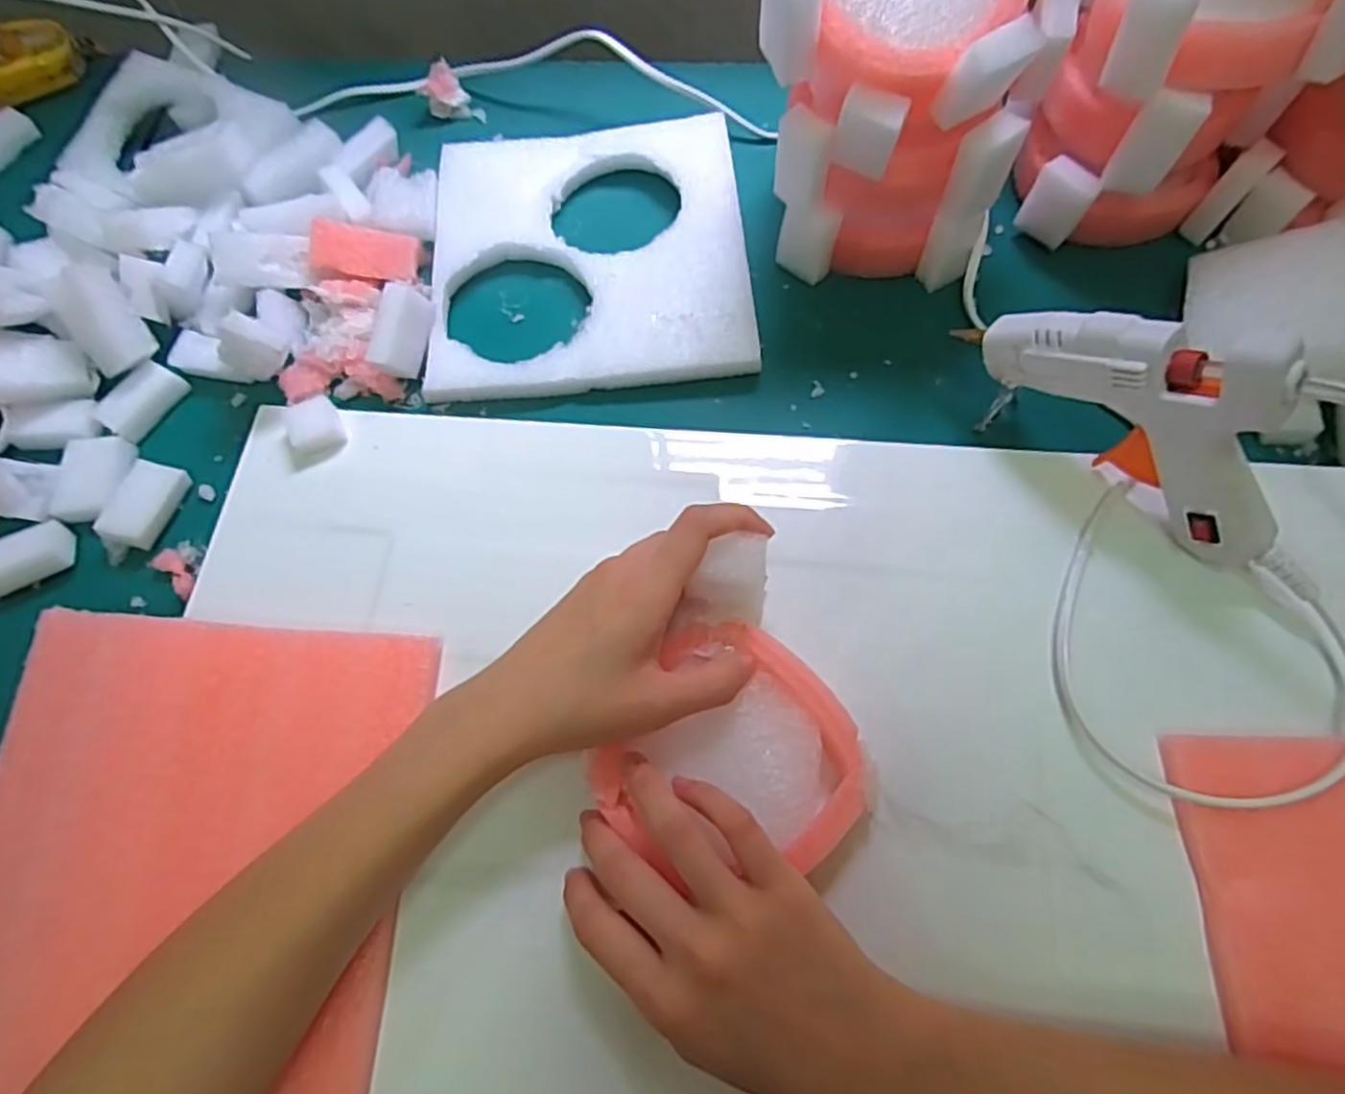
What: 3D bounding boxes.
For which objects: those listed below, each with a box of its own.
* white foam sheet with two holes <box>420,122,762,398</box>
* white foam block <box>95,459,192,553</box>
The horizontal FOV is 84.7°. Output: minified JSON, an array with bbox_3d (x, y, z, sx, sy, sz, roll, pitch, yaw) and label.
[{"bbox_3d":[-0.048,-0.171,0.417,0.173,0.014,0.180,-6,66,1],"label":"white foam sheet with two holes"},{"bbox_3d":[-0.265,-0.022,0.371,0.020,0.020,0.043,16,68,8],"label":"white foam block"}]

